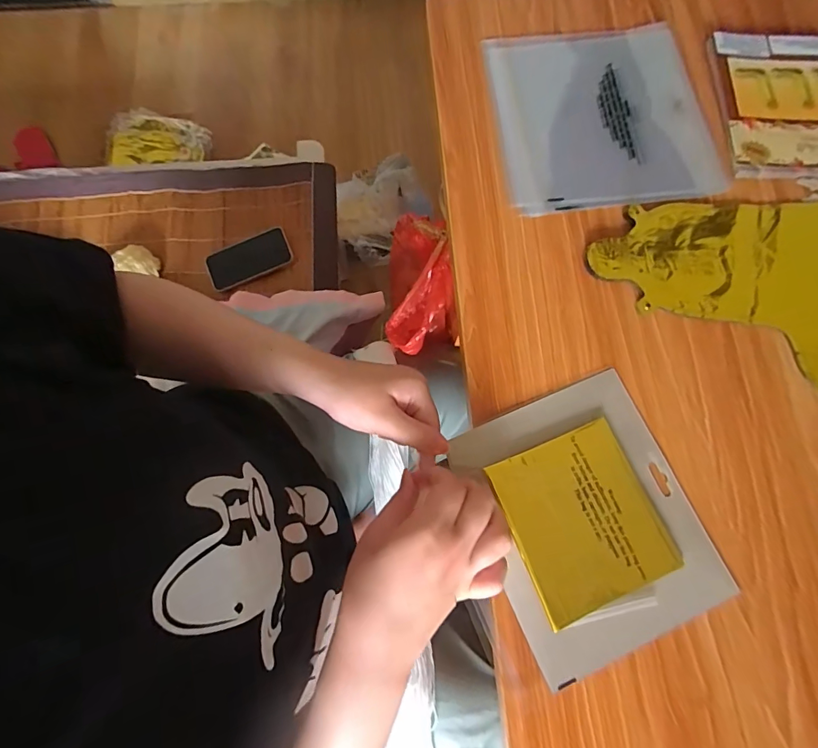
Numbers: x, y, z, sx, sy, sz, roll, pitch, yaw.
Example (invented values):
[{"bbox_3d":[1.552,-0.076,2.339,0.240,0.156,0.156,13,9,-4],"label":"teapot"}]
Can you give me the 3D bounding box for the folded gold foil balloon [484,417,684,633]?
[{"bbox_3d":[0.134,0.110,0.327,0.113,0.013,0.121,-22,77,-6],"label":"folded gold foil balloon"}]

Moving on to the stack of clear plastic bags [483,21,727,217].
[{"bbox_3d":[0.186,-0.256,0.419,0.196,0.012,0.198,-6,76,-2],"label":"stack of clear plastic bags"}]

